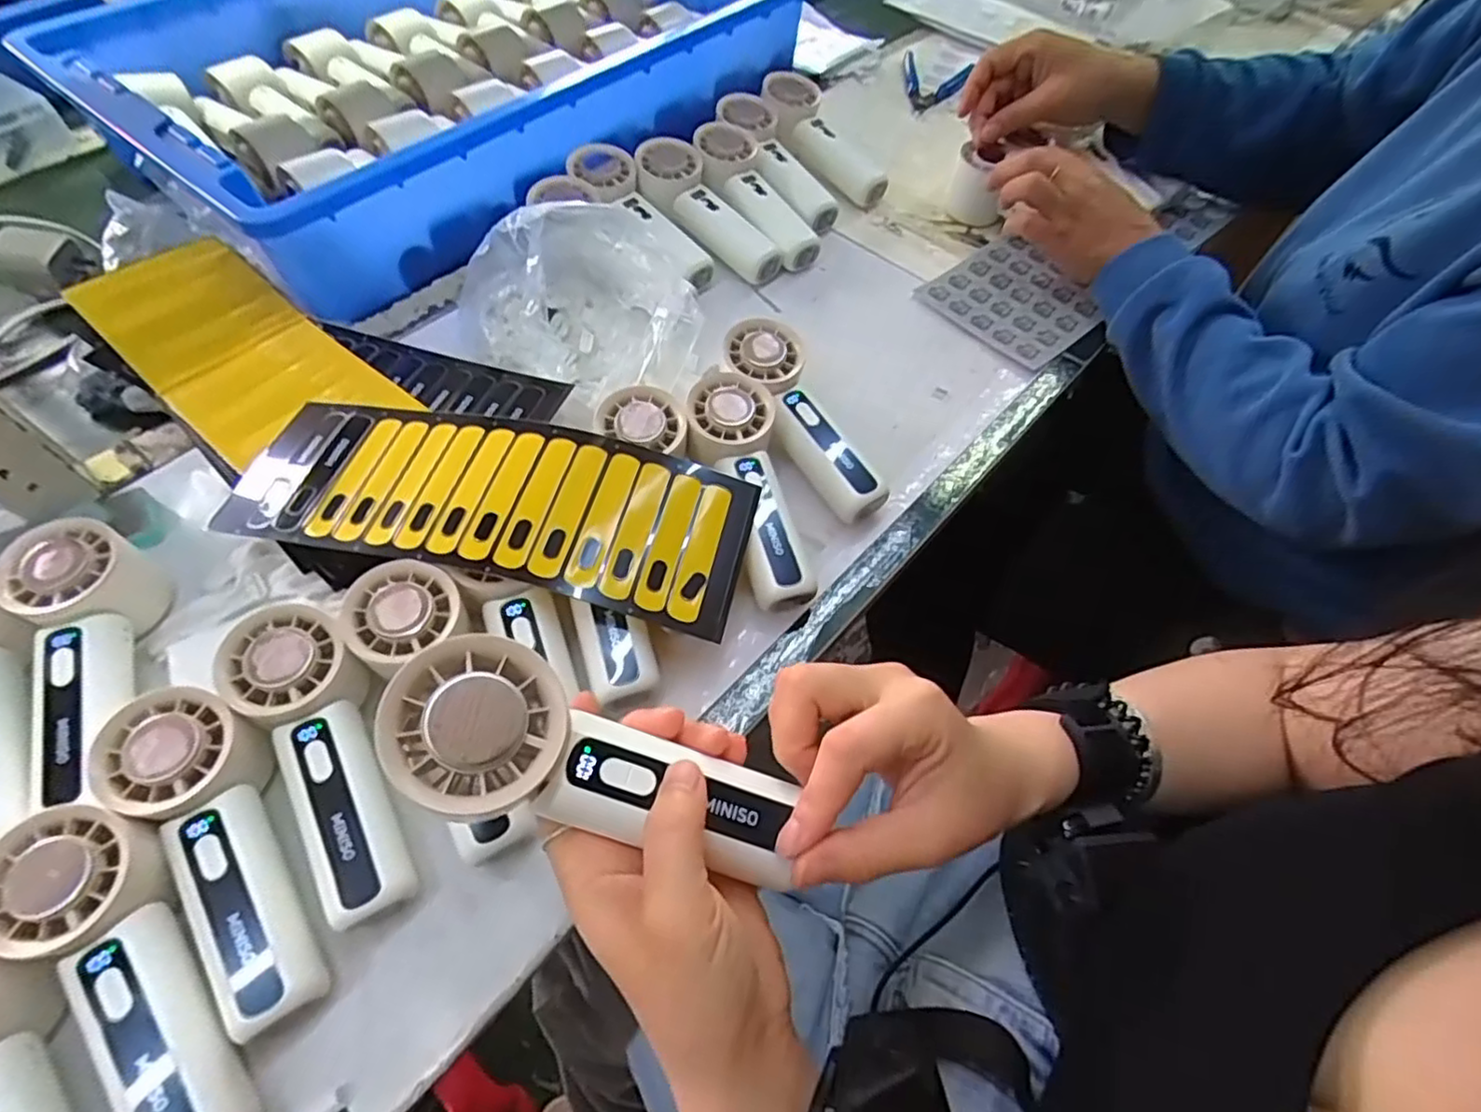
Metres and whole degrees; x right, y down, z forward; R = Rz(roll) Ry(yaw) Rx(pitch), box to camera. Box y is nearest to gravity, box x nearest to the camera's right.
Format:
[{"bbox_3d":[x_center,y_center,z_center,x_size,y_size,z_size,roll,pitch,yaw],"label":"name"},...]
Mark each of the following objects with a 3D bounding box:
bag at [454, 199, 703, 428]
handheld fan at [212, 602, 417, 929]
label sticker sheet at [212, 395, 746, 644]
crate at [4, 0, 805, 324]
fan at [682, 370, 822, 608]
[{"bbox_3d":[-0.117,-0.172,0.486,0.172,0.084,0.175,0,57,-2],"label":"bag"},{"bbox_3d":[-0.198,0.096,0.336,0.055,0.050,0.154,-31,63,-20],"label":"handheld fan"},{"bbox_3d":[-0.148,-0.032,0.404,0.300,0.033,0.104,12,57,6],"label":"label sticker sheet"},{"bbox_3d":[-0.280,-0.542,0.728,0.515,0.113,0.729,33,62,18],"label":"crate"},{"bbox_3d":[0.003,-0.045,0.429,0.055,0.026,0.159,-14,71,-11],"label":"fan"}]

